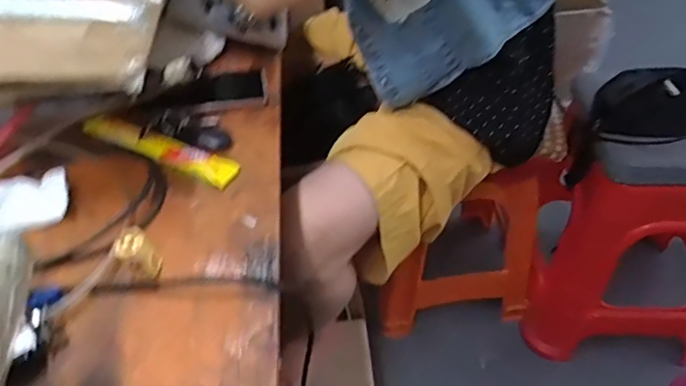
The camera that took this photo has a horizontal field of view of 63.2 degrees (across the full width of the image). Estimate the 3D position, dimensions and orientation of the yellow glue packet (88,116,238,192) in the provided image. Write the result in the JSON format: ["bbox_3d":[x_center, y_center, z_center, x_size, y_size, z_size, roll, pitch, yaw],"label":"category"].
[{"bbox_3d":[-0.205,-0.050,0.617,0.202,0.015,0.034,20,48,21],"label":"yellow glue packet"}]

